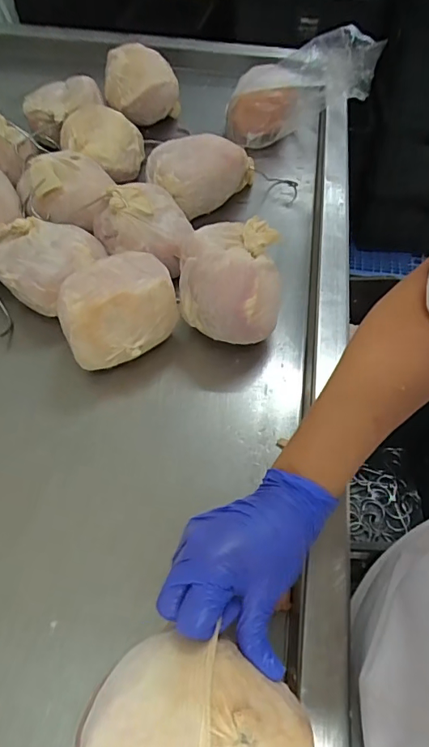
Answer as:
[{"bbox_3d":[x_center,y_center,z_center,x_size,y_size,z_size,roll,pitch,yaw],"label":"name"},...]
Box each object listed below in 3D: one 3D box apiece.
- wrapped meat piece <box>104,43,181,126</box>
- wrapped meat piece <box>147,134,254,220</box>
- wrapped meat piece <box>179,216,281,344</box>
[{"bbox_3d":[-0.133,-0.502,0.834,0.119,0.097,0.109,-30,58,-21],"label":"wrapped meat piece"},{"bbox_3d":[-0.014,-0.295,0.702,0.162,0.086,0.099,-17,54,-13],"label":"wrapped meat piece"},{"bbox_3d":[0.018,-0.095,0.549,0.113,0.118,0.116,-5,53,-4],"label":"wrapped meat piece"}]

